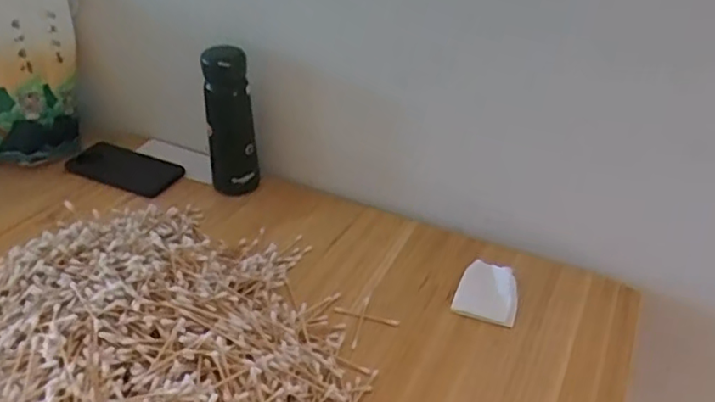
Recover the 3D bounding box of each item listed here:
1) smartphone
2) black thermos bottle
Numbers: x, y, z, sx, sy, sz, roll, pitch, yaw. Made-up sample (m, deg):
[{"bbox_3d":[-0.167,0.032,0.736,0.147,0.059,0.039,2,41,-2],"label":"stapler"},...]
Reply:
[{"bbox_3d":[-0.311,-0.045,0.823,0.156,0.014,0.070,15,36,19],"label":"smartphone"},{"bbox_3d":[-0.153,-0.093,0.745,0.059,0.178,0.050,-3,38,-8],"label":"black thermos bottle"}]

